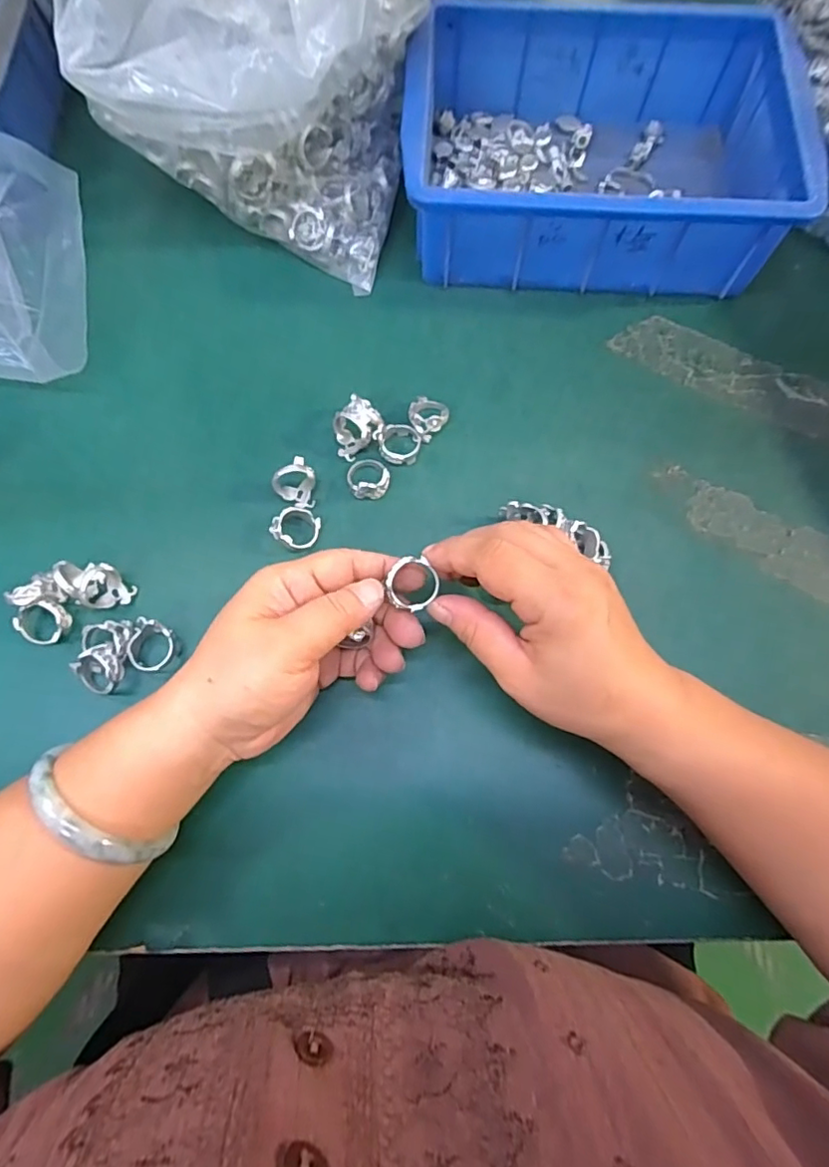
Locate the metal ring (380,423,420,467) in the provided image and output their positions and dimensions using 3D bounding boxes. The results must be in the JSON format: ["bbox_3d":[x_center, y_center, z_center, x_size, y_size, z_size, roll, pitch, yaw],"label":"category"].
[{"bbox_3d":[-0.008,-0.087,0.342,0.023,0.011,0.026,18,73,5],"label":"metal ring"}]

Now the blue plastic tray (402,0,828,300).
[{"bbox_3d":[0.116,-0.285,0.373,0.233,0.077,0.171,5,72,1],"label":"blue plastic tray"}]

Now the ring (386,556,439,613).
[{"bbox_3d":[0.000,0.000,0.265,0.023,0.009,0.024,0,72,-1],"label":"ring"}]

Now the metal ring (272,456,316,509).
[{"bbox_3d":[-0.069,-0.057,0.329,0.024,0.022,0.021,-32,75,-10],"label":"metal ring"}]

